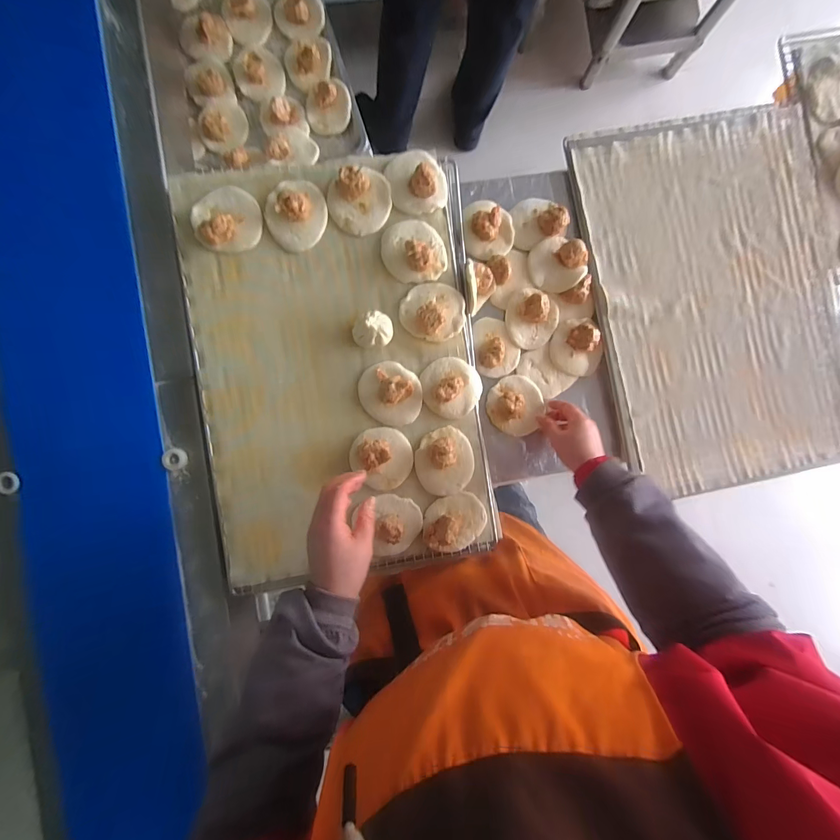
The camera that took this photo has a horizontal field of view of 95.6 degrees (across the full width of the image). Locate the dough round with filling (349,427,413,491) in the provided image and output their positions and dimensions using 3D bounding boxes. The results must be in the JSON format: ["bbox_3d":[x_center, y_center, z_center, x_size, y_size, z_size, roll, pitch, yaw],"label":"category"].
[{"bbox_3d":[-0.055,0.055,0.554,0.089,0.041,0.084,0,89,-2],"label":"dough round with filling"}]

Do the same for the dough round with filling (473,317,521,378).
[{"bbox_3d":[0.124,-0.118,0.599,0.074,0.026,0.094,-2,89,-2],"label":"dough round with filling"}]

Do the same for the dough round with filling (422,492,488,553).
[{"bbox_3d":[0.052,0.153,0.555,0.095,0.028,0.079,-26,90,-3],"label":"dough round with filling"}]

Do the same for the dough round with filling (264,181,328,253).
[{"bbox_3d":[-0.177,-0.297,0.538,0.085,0.032,0.094,-27,92,-3],"label":"dough round with filling"}]

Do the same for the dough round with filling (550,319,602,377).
[{"bbox_3d":[0.258,-0.116,0.613,0.087,0.027,0.083,0,89,-2],"label":"dough round with filling"}]

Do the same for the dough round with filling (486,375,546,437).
[{"bbox_3d":[0.153,-0.025,0.604,0.087,0.030,0.092,0,89,-2],"label":"dough round with filling"}]

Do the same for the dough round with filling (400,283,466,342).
[{"bbox_3d":[0.021,-0.160,0.551,0.090,0.032,0.085,0,90,-3],"label":"dough round with filling"}]

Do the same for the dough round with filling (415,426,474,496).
[{"bbox_3d":[0.038,0.061,0.554,0.084,0.028,0.097,-4,89,-2],"label":"dough round with filling"}]

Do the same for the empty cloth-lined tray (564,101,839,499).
[{"bbox_3d":[0.496,-0.199,0.625,0.410,0.020,0.593,-11,90,-3],"label":"empty cloth-lined tray"}]

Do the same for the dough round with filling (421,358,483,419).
[{"bbox_3d":[0.046,-0.049,0.550,0.088,0.030,0.086,0,89,-2],"label":"dough round with filling"}]

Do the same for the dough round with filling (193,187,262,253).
[{"bbox_3d":[-0.273,-0.286,0.531,0.090,0.032,0.087,0,90,-3],"label":"dough round with filling"}]

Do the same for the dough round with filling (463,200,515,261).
[{"bbox_3d":[0.109,-0.302,0.596,0.079,0.032,0.085,0,89,-2],"label":"dough round with filling"}]

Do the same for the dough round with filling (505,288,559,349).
[{"bbox_3d":[0.179,-0.161,0.601,0.085,0.026,0.086,0,89,-2],"label":"dough round with filling"}]

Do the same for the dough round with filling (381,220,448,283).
[{"bbox_3d":[-0.008,-0.248,0.546,0.091,0.030,0.087,0,90,-3],"label":"dough round with filling"}]

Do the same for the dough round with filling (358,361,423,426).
[{"bbox_3d":[-0.042,-0.038,0.550,0.097,0.024,0.082,39,88,-3],"label":"dough round with filling"}]

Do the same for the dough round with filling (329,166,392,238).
[{"bbox_3d":[-0.085,-0.315,0.543,0.089,0.033,0.081,0,90,-3],"label":"dough round with filling"}]

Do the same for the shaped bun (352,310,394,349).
[{"bbox_3d":[-0.067,-0.127,0.542,0.058,0.040,0.048,-6,91,-3],"label":"shaped bun"}]

